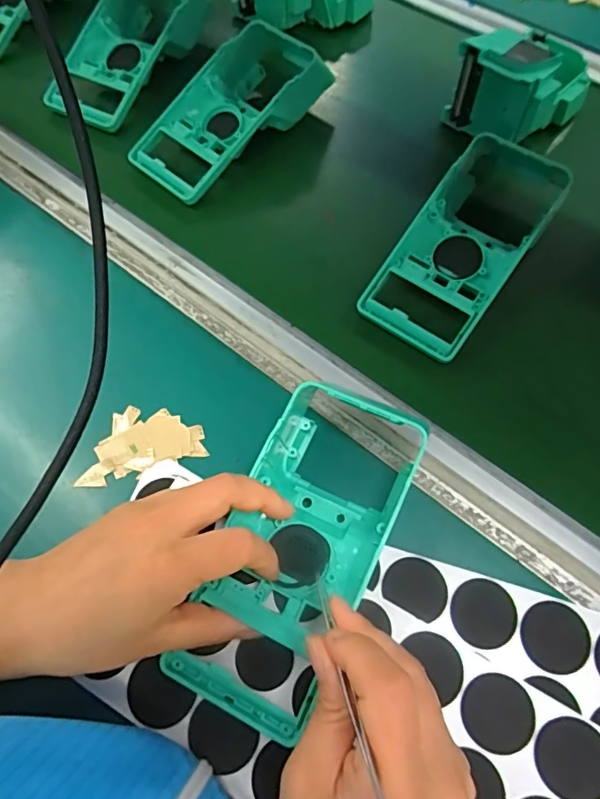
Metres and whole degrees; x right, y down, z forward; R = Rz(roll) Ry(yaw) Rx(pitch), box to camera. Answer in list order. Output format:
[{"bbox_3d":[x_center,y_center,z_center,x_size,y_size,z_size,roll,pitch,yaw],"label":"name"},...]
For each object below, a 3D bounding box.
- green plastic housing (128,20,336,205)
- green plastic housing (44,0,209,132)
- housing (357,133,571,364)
[{"bbox_3d":[-0.059,-0.256,0.466,0.087,0.048,0.184,40,71,18],"label":"green plastic housing"},{"bbox_3d":[-0.166,-0.342,0.512,0.091,0.052,0.181,28,68,13],"label":"green plastic housing"},{"bbox_3d":[0.131,-0.124,0.396,0.080,0.050,0.193,34,69,16],"label":"housing"}]

